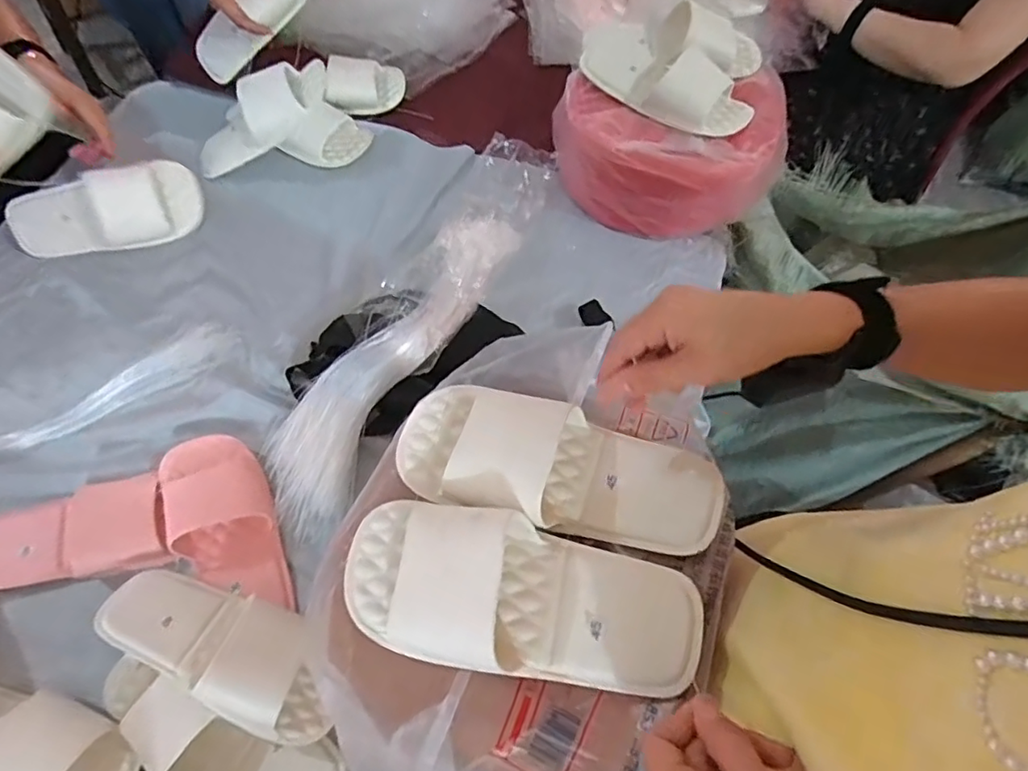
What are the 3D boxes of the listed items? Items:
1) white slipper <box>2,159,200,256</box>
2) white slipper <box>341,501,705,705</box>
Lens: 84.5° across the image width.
[{"bbox_3d":[-0.549,-0.236,0.741,0.250,0.085,0.092,-8,65,-5],"label":"white slipper"},{"bbox_3d":[0.003,0.133,0.358,0.239,0.054,0.094,12,65,4],"label":"white slipper"}]

